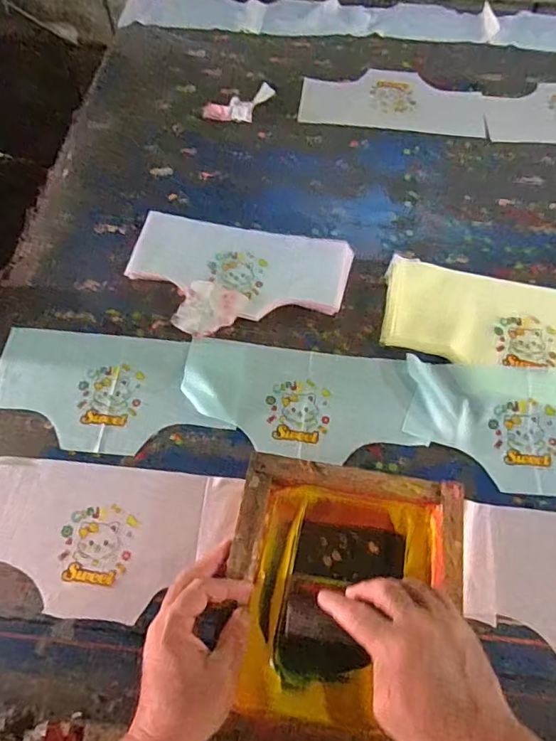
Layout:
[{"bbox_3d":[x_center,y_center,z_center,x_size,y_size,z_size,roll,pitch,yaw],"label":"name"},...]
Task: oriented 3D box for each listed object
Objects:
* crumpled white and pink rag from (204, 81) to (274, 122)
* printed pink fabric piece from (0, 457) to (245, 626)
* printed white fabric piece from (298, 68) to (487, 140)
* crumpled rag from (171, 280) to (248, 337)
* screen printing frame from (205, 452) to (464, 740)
[{"bbox_3d":[-0.056,-0.440,0.858,0.129,0.014,0.065,-32,67,-18],"label":"crumpled white and pink rag"},{"bbox_3d":[-0.192,0.175,0.544,0.284,0.005,0.150,6,66,2],"label":"printed pink fabric piece"},{"bbox_3d":[0.197,-0.463,0.881,0.303,0.004,0.160,9,62,3],"label":"printed white fabric piece"},{"bbox_3d":[-0.087,-0.076,0.658,0.074,0.026,0.069,25,64,11],"label":"crumpled rag"},{"bbox_3d":[0.060,0.232,0.506,0.217,0.062,0.263,9,62,3],"label":"screen printing frame"}]

